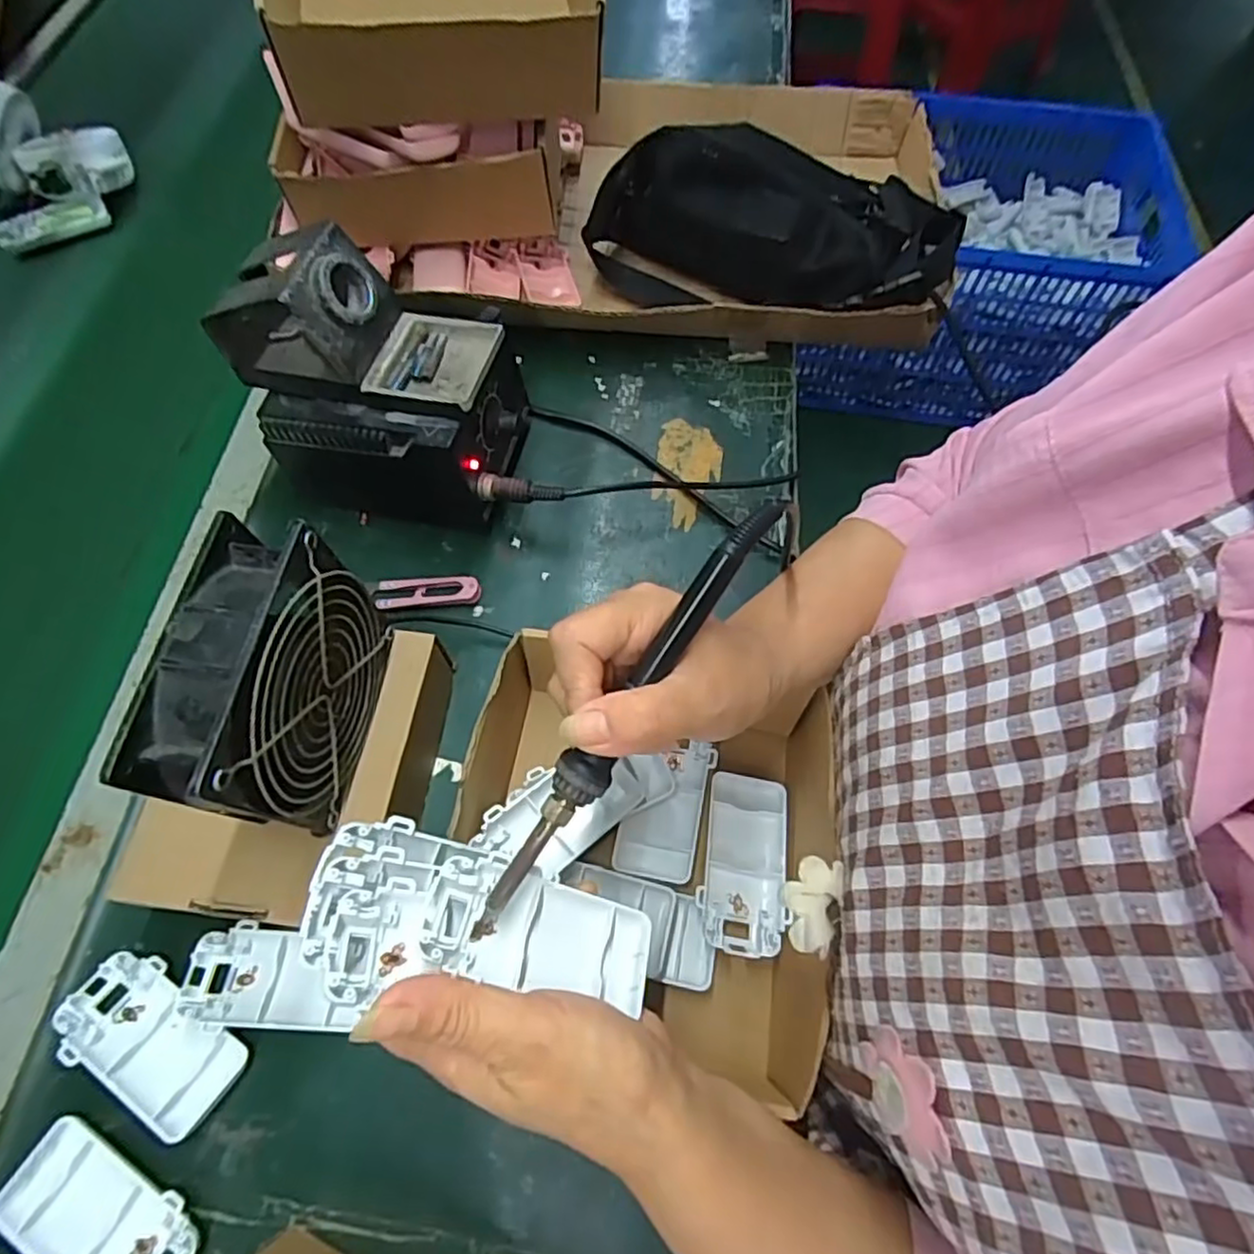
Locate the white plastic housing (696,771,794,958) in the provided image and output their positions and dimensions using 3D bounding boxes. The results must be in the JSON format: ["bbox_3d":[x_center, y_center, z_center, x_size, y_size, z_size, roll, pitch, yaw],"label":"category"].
[{"bbox_3d":[0.066,0.131,0.381,0.048,0.025,0.095,4,65,2],"label":"white plastic housing"}]

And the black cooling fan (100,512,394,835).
[{"bbox_3d":[-0.163,0.030,0.318,0.046,0.114,0.121,7,63,2],"label":"black cooling fan"}]

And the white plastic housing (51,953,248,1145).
[{"bbox_3d":[-0.243,0.209,0.345,0.096,0.013,0.049,27,67,12],"label":"white plastic housing"}]

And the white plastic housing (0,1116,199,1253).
[{"bbox_3d":[-0.245,0.276,0.315,0.095,0.014,0.048,26,67,12],"label":"white plastic housing"}]

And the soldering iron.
[{"bbox_3d":[0.000,0.036,0.275,0.019,0.019,0.212,34,88,15],"label":"soldering iron"}]

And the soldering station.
[{"bbox_3d":[-0.160,-0.153,0.445,0.183,0.160,0.093,11,65,5],"label":"soldering station"}]

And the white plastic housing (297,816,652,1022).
[{"bbox_3d":[-0.056,0.121,0.275,0.137,0.030,0.059,17,64,-12],"label":"white plastic housing"}]

